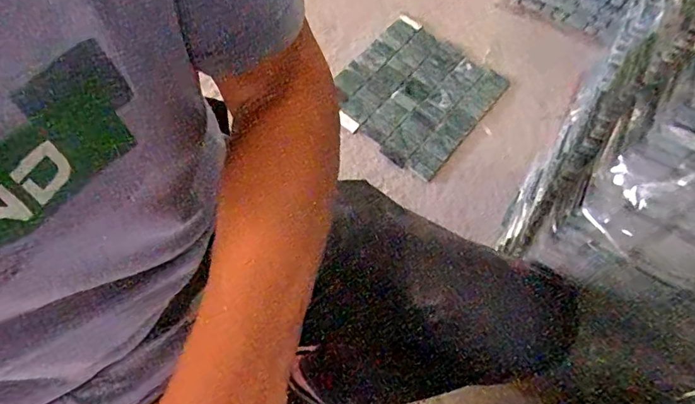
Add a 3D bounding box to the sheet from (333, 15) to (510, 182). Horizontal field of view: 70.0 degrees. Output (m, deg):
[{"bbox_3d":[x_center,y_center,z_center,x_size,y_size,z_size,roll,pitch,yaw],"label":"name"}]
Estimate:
[{"bbox_3d":[0.141,-0.235,1.059,0.300,0.022,0.301,37,68,16],"label":"sheet"}]

